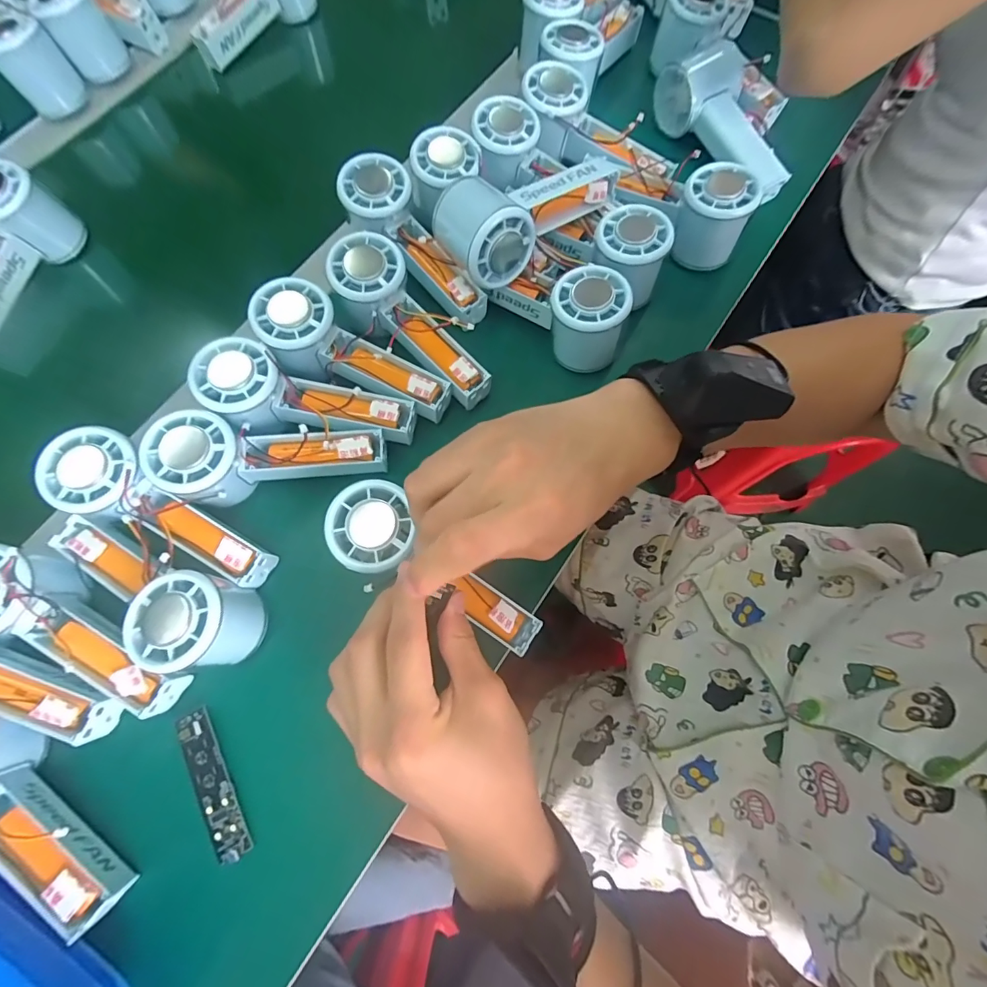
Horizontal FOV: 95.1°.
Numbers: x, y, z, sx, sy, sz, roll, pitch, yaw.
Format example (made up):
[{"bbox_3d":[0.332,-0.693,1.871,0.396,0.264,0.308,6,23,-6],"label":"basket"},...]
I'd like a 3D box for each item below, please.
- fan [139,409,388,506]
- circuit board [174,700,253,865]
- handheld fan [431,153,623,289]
[{"bbox_3d":[-0.157,-0.022,0.324,0.153,0.045,0.058,-2,73,-14],"label":"fan"},{"bbox_3d":[-0.179,0.184,0.287,0.022,0.008,0.091,-26,78,-6],"label":"circuit board"},{"bbox_3d":[0.020,-0.228,0.352,0.078,0.058,0.154,42,78,11],"label":"handheld fan"}]

